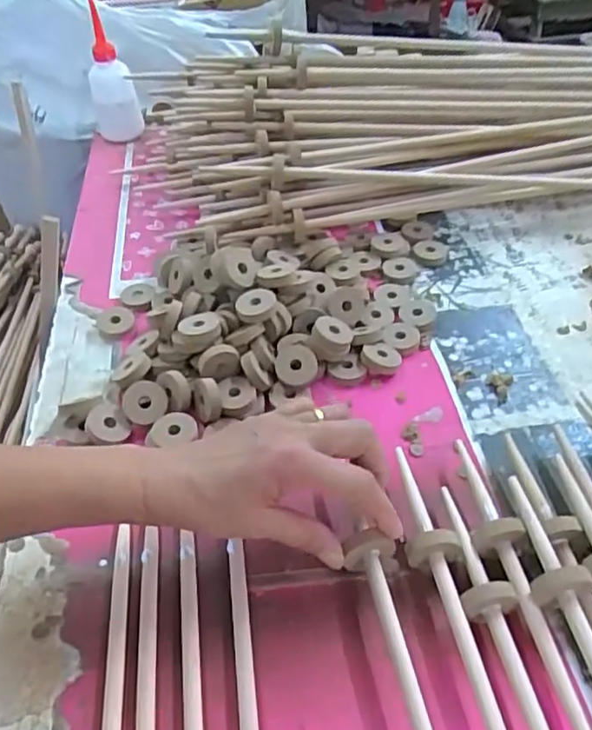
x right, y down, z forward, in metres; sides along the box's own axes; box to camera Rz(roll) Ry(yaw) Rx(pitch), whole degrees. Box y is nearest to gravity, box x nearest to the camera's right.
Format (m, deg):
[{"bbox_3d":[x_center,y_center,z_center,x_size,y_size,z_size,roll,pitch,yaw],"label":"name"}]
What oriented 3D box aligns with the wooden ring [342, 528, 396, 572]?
[{"bbox_3d":[0.047,0.120,0.390,0.033,0.036,0.013,-3,45,1],"label":"wooden ring"}]

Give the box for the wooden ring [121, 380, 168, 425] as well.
[{"bbox_3d":[-0.125,0.031,0.500,0.037,0.008,0.034,0,81,1],"label":"wooden ring"}]

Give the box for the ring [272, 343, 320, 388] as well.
[{"bbox_3d":[0.000,0.000,0.514,0.036,0.010,0.035,-1,79,8],"label":"ring"}]

